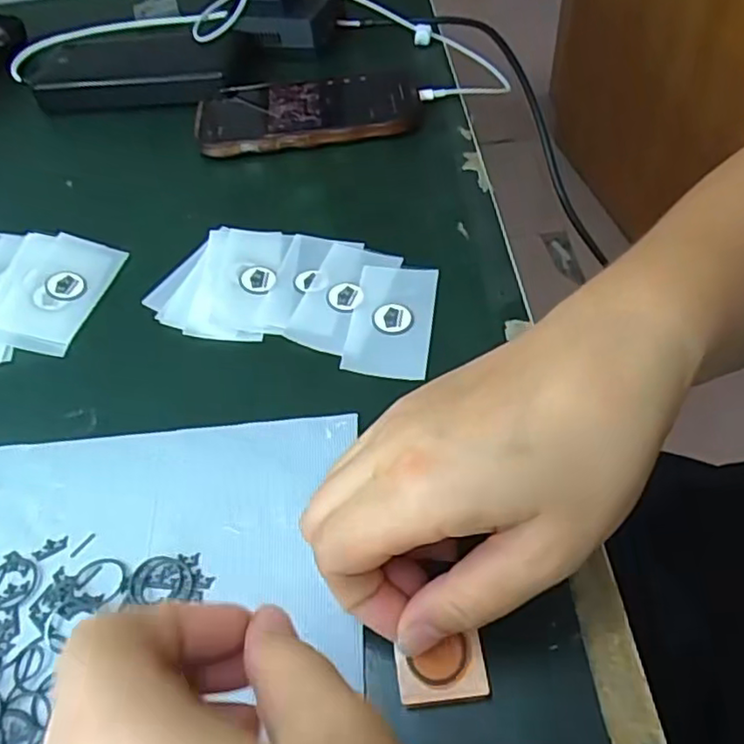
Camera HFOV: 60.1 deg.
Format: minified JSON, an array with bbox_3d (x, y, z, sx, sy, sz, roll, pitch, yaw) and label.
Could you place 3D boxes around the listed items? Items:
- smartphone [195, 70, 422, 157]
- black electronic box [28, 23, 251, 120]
[{"bbox_3d":[-0.044,-0.186,0.451,0.151,0.014,0.083,-7,51,0],"label":"smartphone"},{"bbox_3d":[-0.182,-0.241,0.504,0.169,0.024,0.086,-1,51,5],"label":"black electronic box"}]

